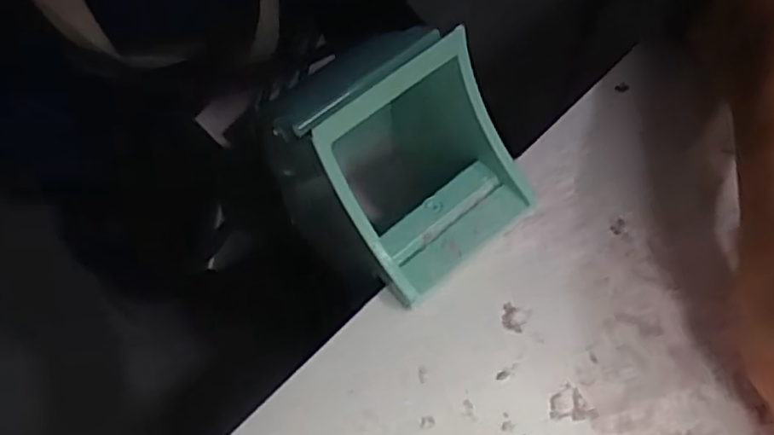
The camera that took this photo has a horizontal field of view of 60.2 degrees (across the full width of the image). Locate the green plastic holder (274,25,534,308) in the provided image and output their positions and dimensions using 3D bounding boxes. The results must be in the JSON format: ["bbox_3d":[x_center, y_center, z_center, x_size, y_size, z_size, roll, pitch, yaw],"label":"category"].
[{"bbox_3d":[0.014,-0.023,0.271,0.077,0.085,0.069,-40,70,-16],"label":"green plastic holder"}]

